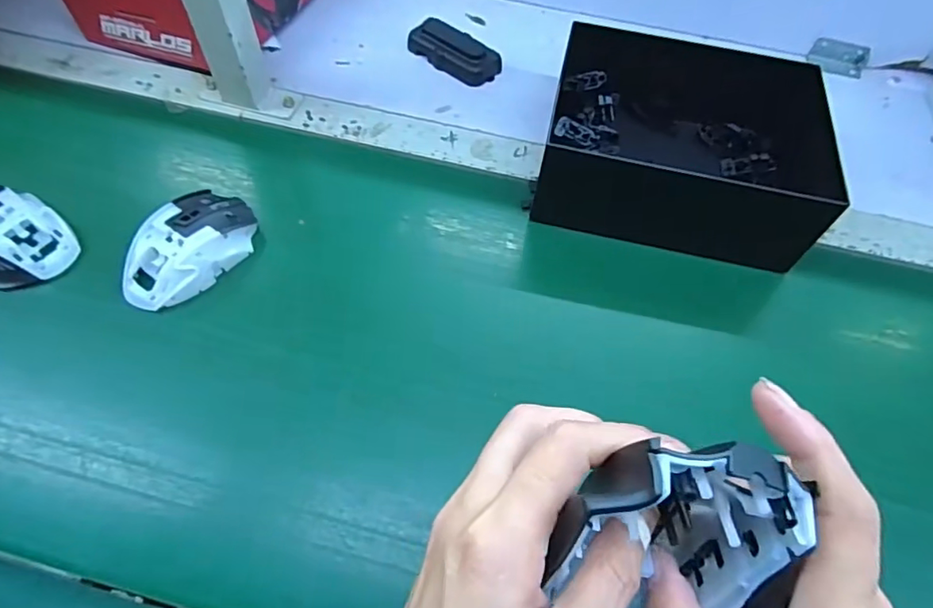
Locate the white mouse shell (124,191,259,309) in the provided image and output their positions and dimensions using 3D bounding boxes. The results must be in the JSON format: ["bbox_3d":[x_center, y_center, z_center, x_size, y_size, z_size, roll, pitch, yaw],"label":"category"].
[{"bbox_3d":[-0.220,-0.046,0.437,0.060,0.037,0.112,30,62,14],"label":"white mouse shell"}]

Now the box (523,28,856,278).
[{"bbox_3d":[0.192,-0.146,0.500,0.221,0.082,0.187,13,59,4],"label":"box"}]

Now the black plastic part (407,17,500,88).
[{"bbox_3d":[-0.013,-0.271,0.592,0.100,0.023,0.045,36,63,17],"label":"black plastic part"}]

